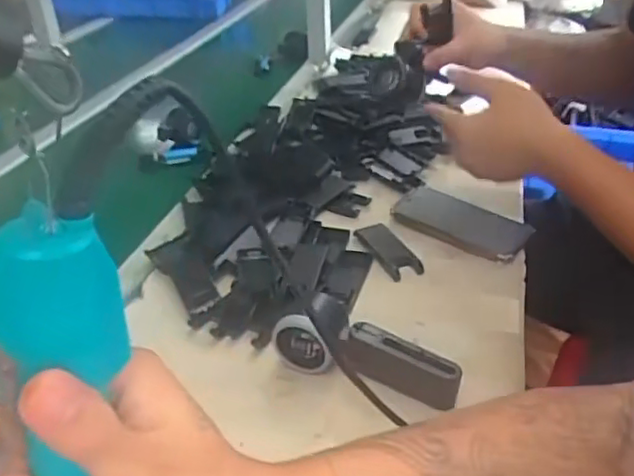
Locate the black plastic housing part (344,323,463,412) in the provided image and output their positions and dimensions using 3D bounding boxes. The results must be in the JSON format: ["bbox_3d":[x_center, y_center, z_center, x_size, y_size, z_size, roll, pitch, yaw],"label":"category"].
[{"bbox_3d":[0.076,0.115,0.562,0.102,0.048,0.029,14,35,24],"label":"black plastic housing part"}]

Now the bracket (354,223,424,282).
[{"bbox_3d":[0.081,0.012,0.745,0.041,0.012,0.103,-13,34,-18],"label":"bracket"}]

